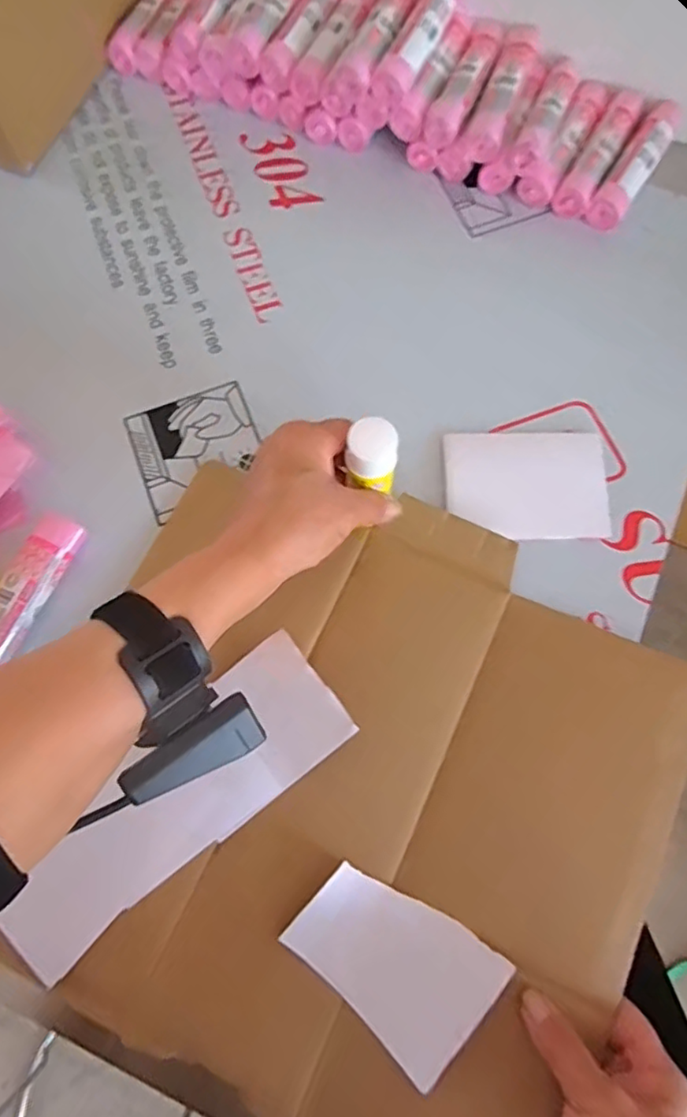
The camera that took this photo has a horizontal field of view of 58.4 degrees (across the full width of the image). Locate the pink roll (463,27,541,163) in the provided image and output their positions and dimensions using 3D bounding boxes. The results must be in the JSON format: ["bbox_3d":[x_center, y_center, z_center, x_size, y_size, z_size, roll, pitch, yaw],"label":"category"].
[{"bbox_3d":[0.130,-0.381,0.503,0.032,0.023,0.119,20,73,6],"label":"pink roll"}]

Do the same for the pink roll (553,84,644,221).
[{"bbox_3d":[0.215,-0.337,0.513,0.028,0.022,0.124,30,75,9],"label":"pink roll"}]

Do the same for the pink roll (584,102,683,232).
[{"bbox_3d":[0.242,-0.325,0.507,0.029,0.024,0.128,32,75,9],"label":"pink roll"}]

